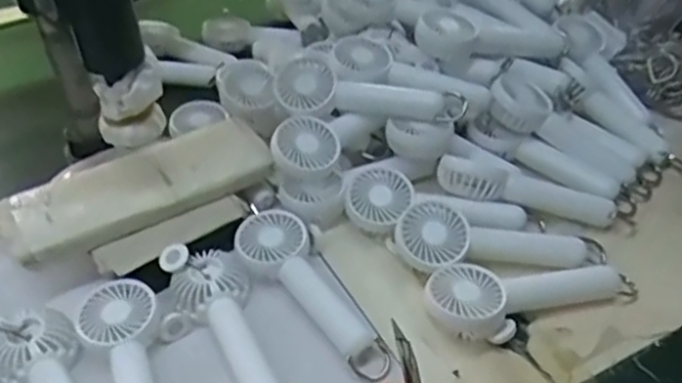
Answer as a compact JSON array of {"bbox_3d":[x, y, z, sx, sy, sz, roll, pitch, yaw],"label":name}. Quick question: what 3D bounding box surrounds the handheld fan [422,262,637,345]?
[{"bbox_3d":[0.141,0.074,0.497,0.162,0.029,0.057,-9,41,-7],"label":"handheld fan"}]

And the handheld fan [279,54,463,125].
[{"bbox_3d":[0.025,-0.088,0.594,0.162,0.030,0.051,1,41,6],"label":"handheld fan"}]

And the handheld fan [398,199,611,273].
[{"bbox_3d":[0.125,0.044,0.524,0.162,0.031,0.050,3,41,8],"label":"handheld fan"}]

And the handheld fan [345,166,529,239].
[{"bbox_3d":[0.076,0.015,0.551,0.145,0.029,0.059,10,43,15],"label":"handheld fan"}]

